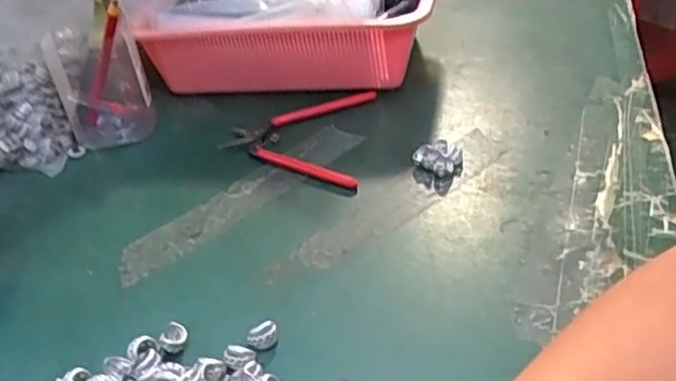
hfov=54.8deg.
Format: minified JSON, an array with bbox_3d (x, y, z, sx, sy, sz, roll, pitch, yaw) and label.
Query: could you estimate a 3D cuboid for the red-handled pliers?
[{"bbox_3d":[-0.036,-0.049,0.563,0.122,0.012,0.150,0,34,10],"label":"red-handled pliers"}]

